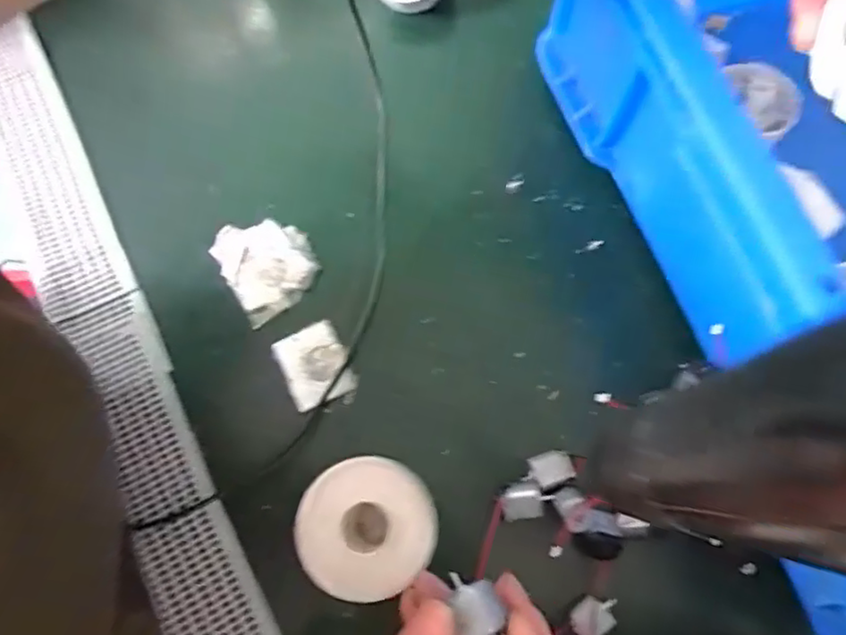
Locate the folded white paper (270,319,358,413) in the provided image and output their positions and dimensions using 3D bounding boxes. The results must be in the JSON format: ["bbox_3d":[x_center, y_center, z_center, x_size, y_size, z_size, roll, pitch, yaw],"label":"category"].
[{"bbox_3d":[-0.065,0.029,0.382,0.038,0.004,0.046,-24,74,-9],"label":"folded white paper"}]

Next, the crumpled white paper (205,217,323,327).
[{"bbox_3d":[-0.099,-0.035,0.400,0.054,0.006,0.065,-32,75,-11],"label":"crumpled white paper"}]

